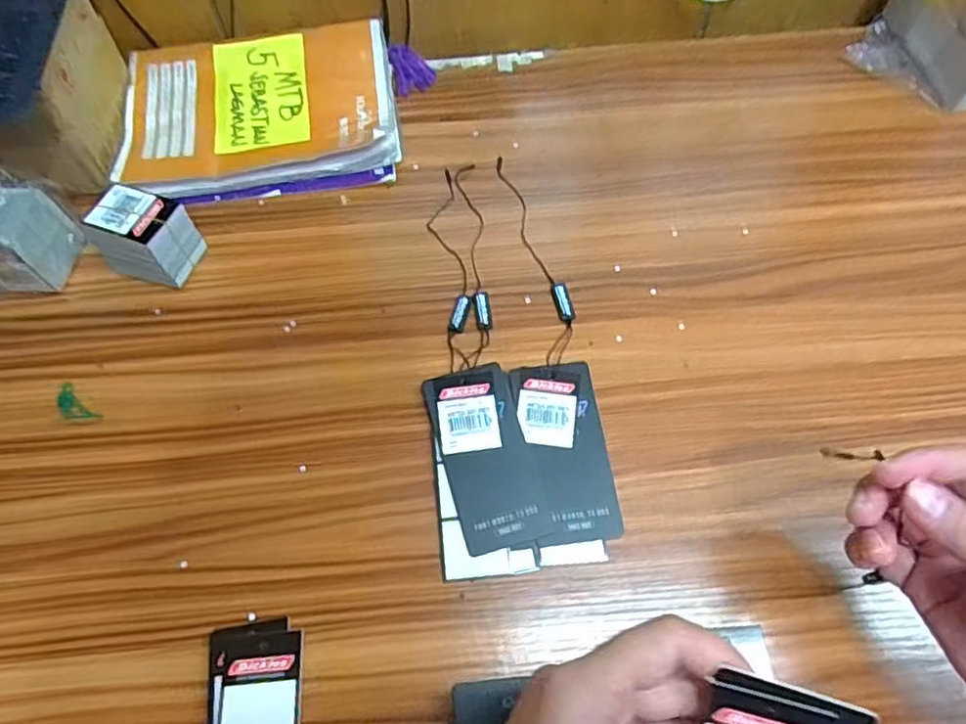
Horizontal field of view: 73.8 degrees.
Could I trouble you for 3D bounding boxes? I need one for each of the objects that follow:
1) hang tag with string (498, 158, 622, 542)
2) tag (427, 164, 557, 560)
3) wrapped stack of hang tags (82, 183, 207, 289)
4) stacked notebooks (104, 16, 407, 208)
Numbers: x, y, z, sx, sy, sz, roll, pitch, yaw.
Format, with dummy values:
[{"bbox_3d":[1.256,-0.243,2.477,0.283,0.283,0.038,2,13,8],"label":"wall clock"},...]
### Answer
[{"bbox_3d":[0.037,-0.020,0.412,0.048,0.005,0.266,-8,62,-2],"label":"hang tag with string"},{"bbox_3d":[-0.012,-0.017,0.410,0.054,0.007,0.267,-10,62,-3],"label":"tag"},{"bbox_3d":[-0.226,-0.081,0.428,0.053,0.051,0.045,15,64,10],"label":"wrapped stack of hang tags"},{"bbox_3d":[-0.171,-0.193,0.495,0.203,0.019,0.150,-11,68,-3],"label":"stacked notebooks"}]

